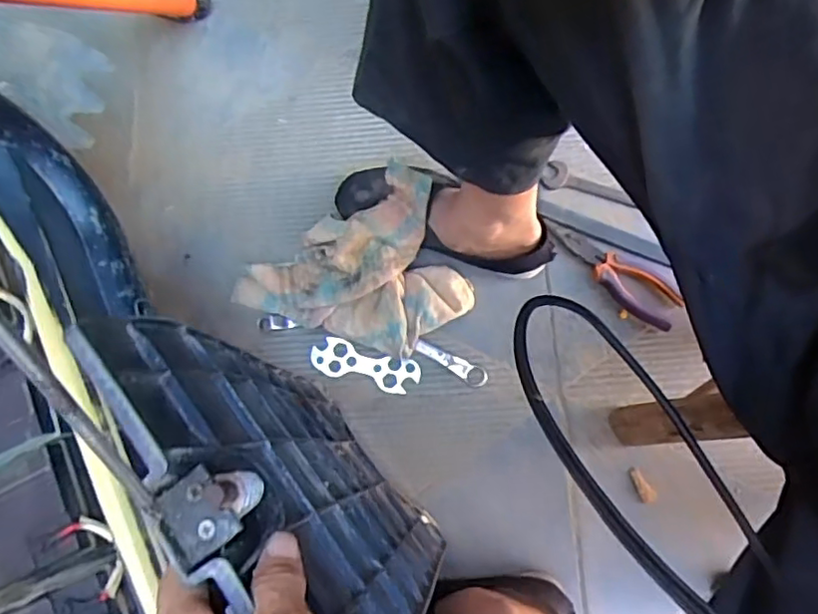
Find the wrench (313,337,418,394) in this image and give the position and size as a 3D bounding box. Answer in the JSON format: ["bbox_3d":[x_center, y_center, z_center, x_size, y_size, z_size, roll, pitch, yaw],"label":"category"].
[{"bbox_3d":[-0.052,0.068,0.713,0.129,0.008,0.044,14,86,7],"label":"wrench"}]

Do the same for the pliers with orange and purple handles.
[{"bbox_3d":[0.234,-0.037,0.707,0.162,0.012,0.053,33,81,7],"label":"pliers with orange and purple handles"}]

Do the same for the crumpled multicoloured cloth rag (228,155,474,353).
[{"bbox_3d":[-0.062,-0.024,0.688,0.245,0.095,0.185,-30,80,-4],"label":"crumpled multicoloured cloth rag"}]

